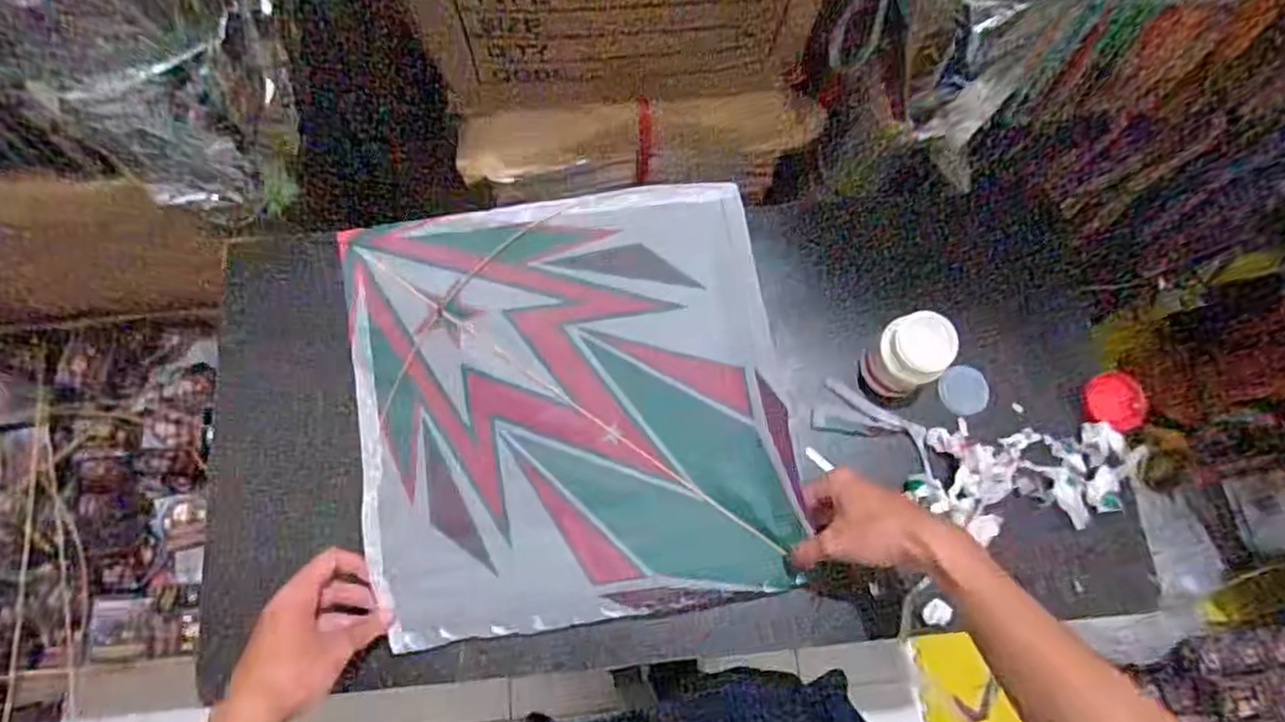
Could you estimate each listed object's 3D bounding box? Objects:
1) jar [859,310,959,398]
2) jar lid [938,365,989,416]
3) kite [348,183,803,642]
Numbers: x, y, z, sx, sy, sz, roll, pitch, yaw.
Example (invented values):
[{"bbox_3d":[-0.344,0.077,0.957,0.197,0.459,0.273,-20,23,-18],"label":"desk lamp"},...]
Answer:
[{"bbox_3d":[0.223,-0.002,0.619,0.056,0.084,0.055,0,74,-1],"label":"jar"},{"bbox_3d":[0.290,0.026,0.656,0.047,0.008,0.044,0,74,-1],"label":"jar lid"},{"bbox_3d":[-0.053,0.038,0.583,0.326,0.032,0.333,-8,89,-8],"label":"kite"}]

